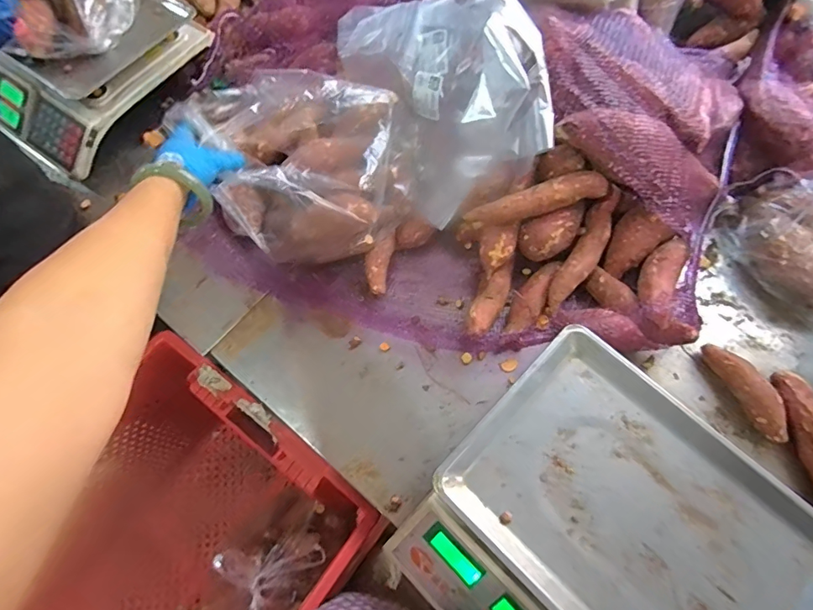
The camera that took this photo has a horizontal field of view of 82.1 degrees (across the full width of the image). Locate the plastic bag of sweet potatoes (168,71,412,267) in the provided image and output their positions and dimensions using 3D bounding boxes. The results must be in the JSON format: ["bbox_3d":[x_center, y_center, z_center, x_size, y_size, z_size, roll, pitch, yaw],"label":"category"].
[{"bbox_3d":[-0.137,-0.180,0.628,0.264,0.144,0.210,-1,67,1],"label":"plastic bag of sweet potatoes"}]

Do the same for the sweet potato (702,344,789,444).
[{"bbox_3d":[0.414,0.104,0.570,0.035,0.044,0.127,-17,68,-5],"label":"sweet potato"}]

